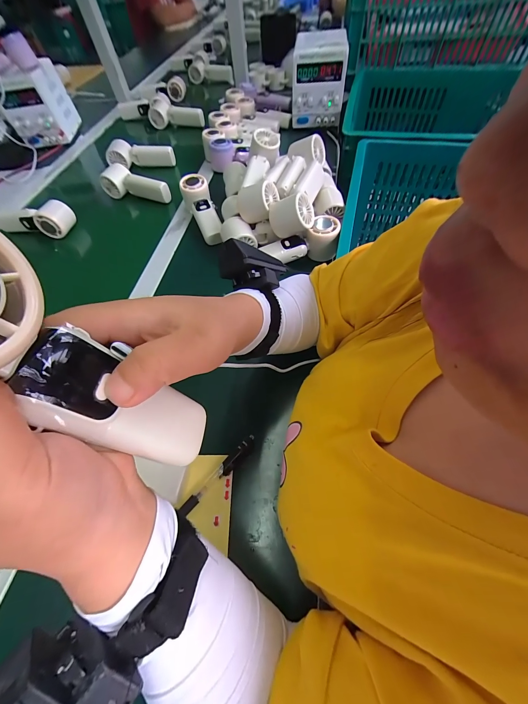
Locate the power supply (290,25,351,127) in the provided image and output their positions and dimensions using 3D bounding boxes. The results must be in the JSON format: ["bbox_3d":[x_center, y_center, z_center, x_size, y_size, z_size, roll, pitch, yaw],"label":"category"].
[{"bbox_3d":[0.145,-0.704,0.705,0.127,0.156,0.139,7,59,8],"label":"power supply"}]

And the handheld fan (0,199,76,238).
[{"bbox_3d":[-0.495,-0.288,0.580,0.164,0.049,0.057,6,58,7],"label":"handheld fan"}]

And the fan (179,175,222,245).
[{"bbox_3d":[-0.120,-0.280,0.546,0.051,0.051,0.161,-20,72,-9],"label":"fan"}]

